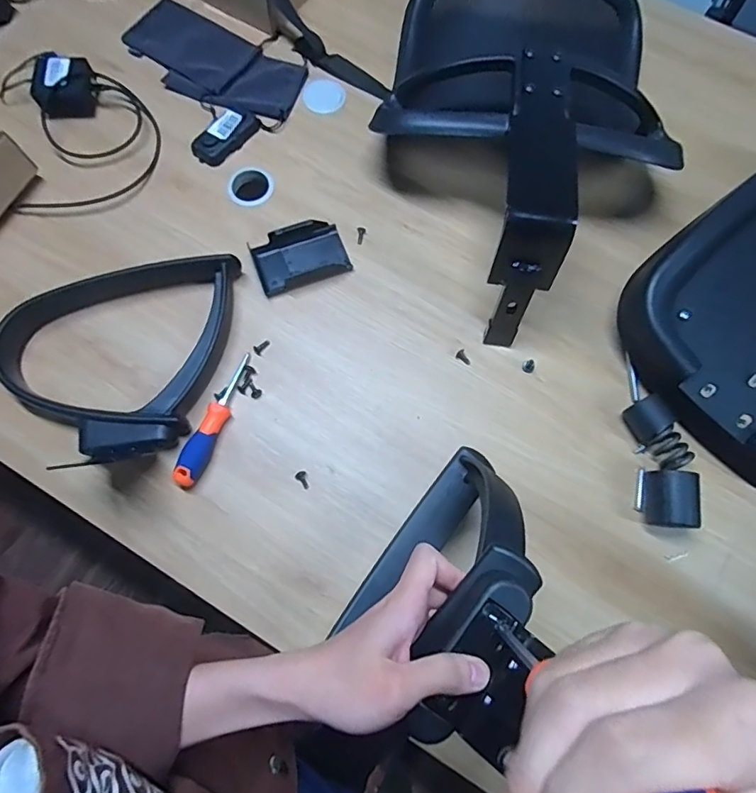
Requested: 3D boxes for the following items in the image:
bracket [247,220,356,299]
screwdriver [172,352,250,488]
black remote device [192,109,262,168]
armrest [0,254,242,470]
[{"bbox_3d":[-0.108,-0.195,0.704,0.126,0.034,0.078,-20,74,-7],"label":"bracket"},{"bbox_3d":[-0.203,0.026,0.634,0.028,0.032,0.181,25,74,6],"label":"screwdriver"},{"bbox_3d":[-0.230,-0.396,0.762,0.047,0.025,0.106,35,76,9],"label":"black remote device"},{"bbox_3d":[-0.338,-0.054,0.640,0.278,0.053,0.274,0,73,-1],"label":"armrest"}]

